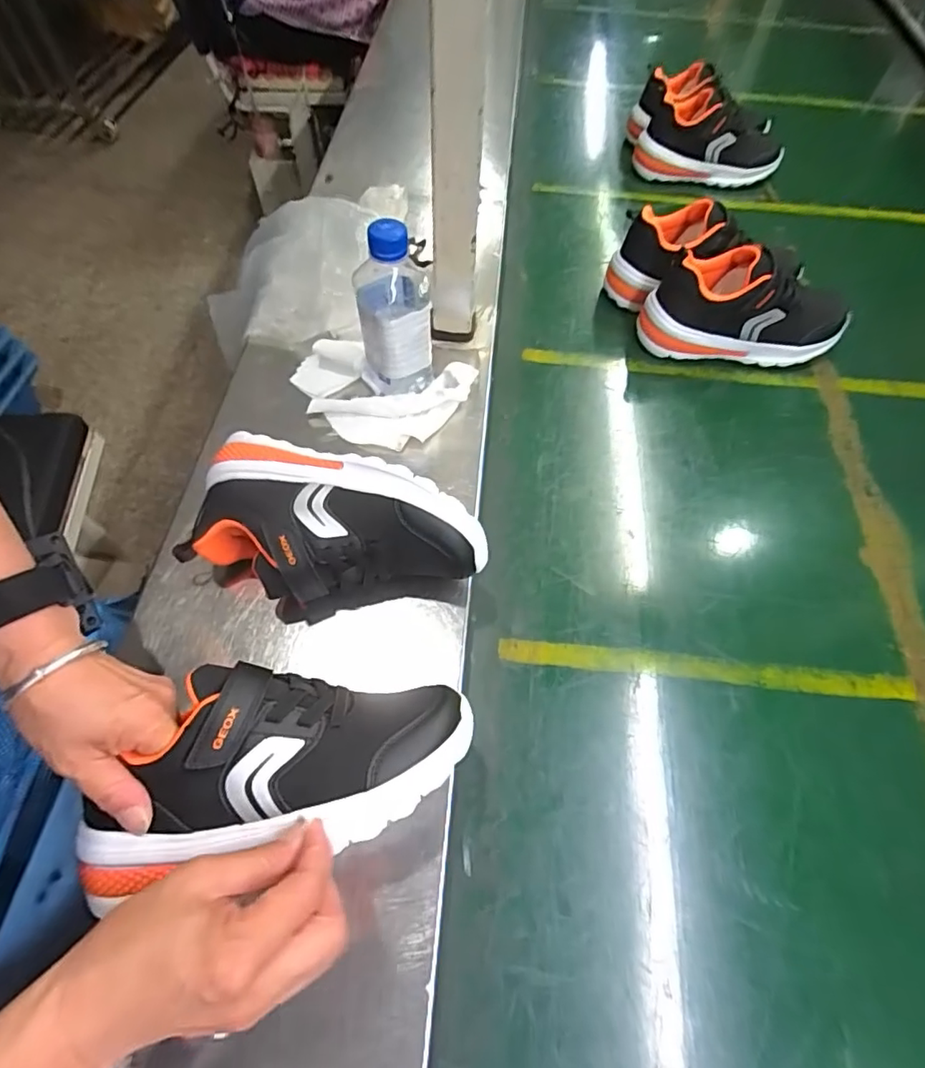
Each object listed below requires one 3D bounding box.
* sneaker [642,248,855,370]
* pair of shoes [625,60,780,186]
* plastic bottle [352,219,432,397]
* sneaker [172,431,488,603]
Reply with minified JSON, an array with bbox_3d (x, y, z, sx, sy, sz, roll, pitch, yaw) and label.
[{"bbox_3d":[0.310,-0.244,0.597,0.208,0.112,0.065,4,60,0],"label":"sneaker"},{"bbox_3d":[0.350,-0.574,0.784,0.201,0.105,0.123,-3,61,-3],"label":"pair of shoes"},{"bbox_3d":[-0.065,-0.207,0.509,0.062,0.167,0.072,-13,62,-9],"label":"plastic bottle"},{"bbox_3d":[-0.098,0.003,0.425,0.217,0.092,0.097,17,61,8],"label":"sneaker"}]

